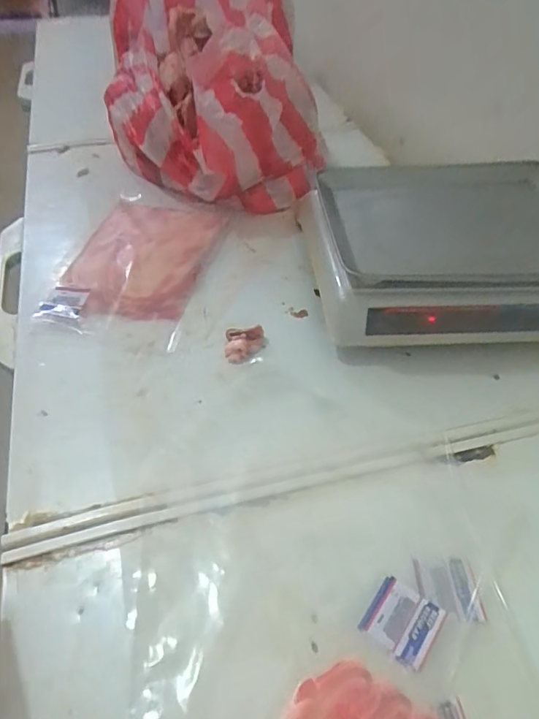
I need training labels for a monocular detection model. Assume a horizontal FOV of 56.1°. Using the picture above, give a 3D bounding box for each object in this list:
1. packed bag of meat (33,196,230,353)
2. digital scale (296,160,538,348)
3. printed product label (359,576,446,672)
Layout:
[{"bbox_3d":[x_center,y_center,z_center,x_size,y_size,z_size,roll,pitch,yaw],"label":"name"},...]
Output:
[{"bbox_3d":[-0.177,-0.137,0.686,0.182,0.033,0.278,11,48,5],"label":"packed bag of meat"},{"bbox_3d":[0.223,-0.143,0.658,0.327,0.127,0.264,0,48,-4],"label":"digital scale"},{"bbox_3d":[0.105,0.207,0.401,0.052,0.004,0.052,31,53,22],"label":"printed product label"}]

